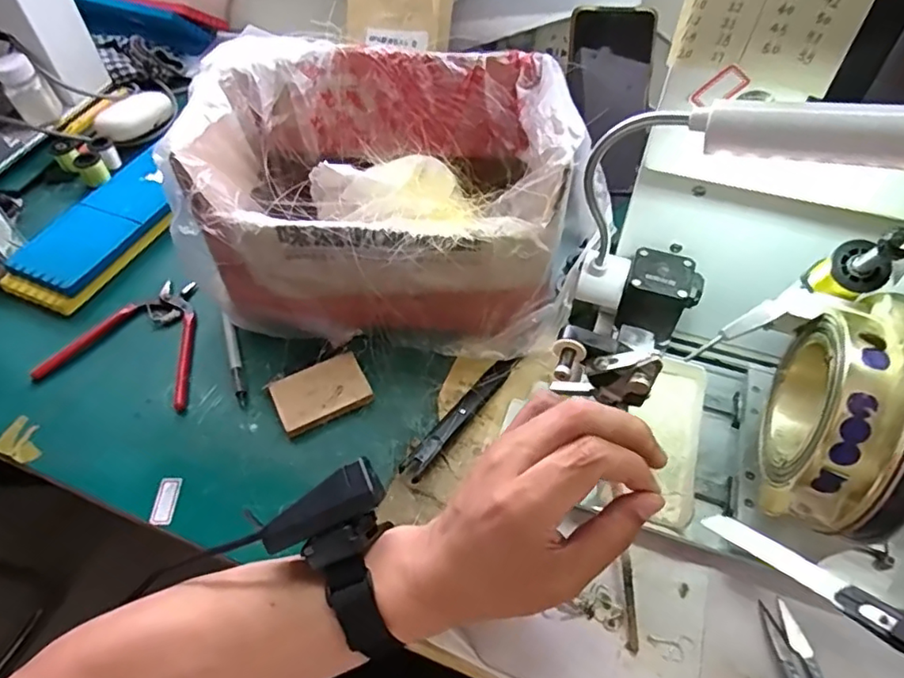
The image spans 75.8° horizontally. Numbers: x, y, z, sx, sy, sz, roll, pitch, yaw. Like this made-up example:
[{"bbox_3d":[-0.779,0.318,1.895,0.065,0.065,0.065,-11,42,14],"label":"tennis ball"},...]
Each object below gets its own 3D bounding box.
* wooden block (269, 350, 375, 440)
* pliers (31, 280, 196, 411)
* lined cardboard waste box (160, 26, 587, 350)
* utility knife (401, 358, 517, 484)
[{"bbox_3d":[-0.105,0.043,0.464,0.072,0.014,0.049,-23,56,-16],"label":"wooden block"},{"bbox_3d":[-0.267,-0.005,0.504,0.130,0.009,0.124,9,53,7],"label":"pliers"},{"bbox_3d":[-0.053,-0.115,0.486,0.285,0.166,0.206,5,53,4],"label":"lined cardboard waste box"},{"bbox_3d":[0.008,0.060,0.456,0.017,0.014,0.129,33,60,23],"label":"utility knife"}]

